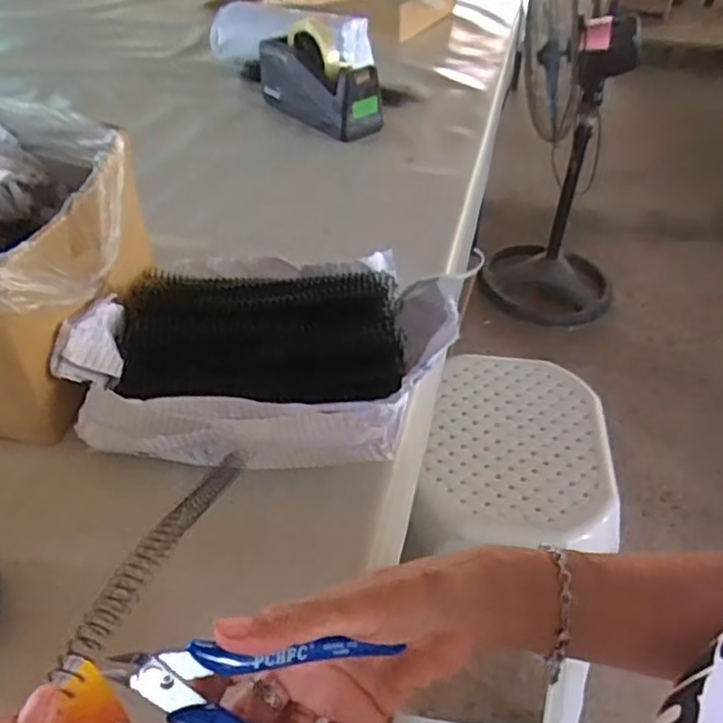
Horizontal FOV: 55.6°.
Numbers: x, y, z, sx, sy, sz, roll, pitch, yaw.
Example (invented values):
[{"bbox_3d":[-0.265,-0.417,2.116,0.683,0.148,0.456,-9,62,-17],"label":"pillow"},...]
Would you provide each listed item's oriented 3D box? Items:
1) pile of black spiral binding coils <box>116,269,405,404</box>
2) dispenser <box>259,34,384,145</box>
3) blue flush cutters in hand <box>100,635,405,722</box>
[{"bbox_3d":[-0.086,-0.026,0.601,0.230,0.052,0.188,-3,43,-4],"label":"pile of black spiral binding coils"},{"bbox_3d":[-0.059,-0.403,0.994,0.076,0.096,0.205,-30,51,-29],"label":"dispenser"},{"bbox_3d":[-0.047,0.143,0.283,0.115,0.006,0.064,17,83,-19],"label":"blue flush cutters in hand"}]

